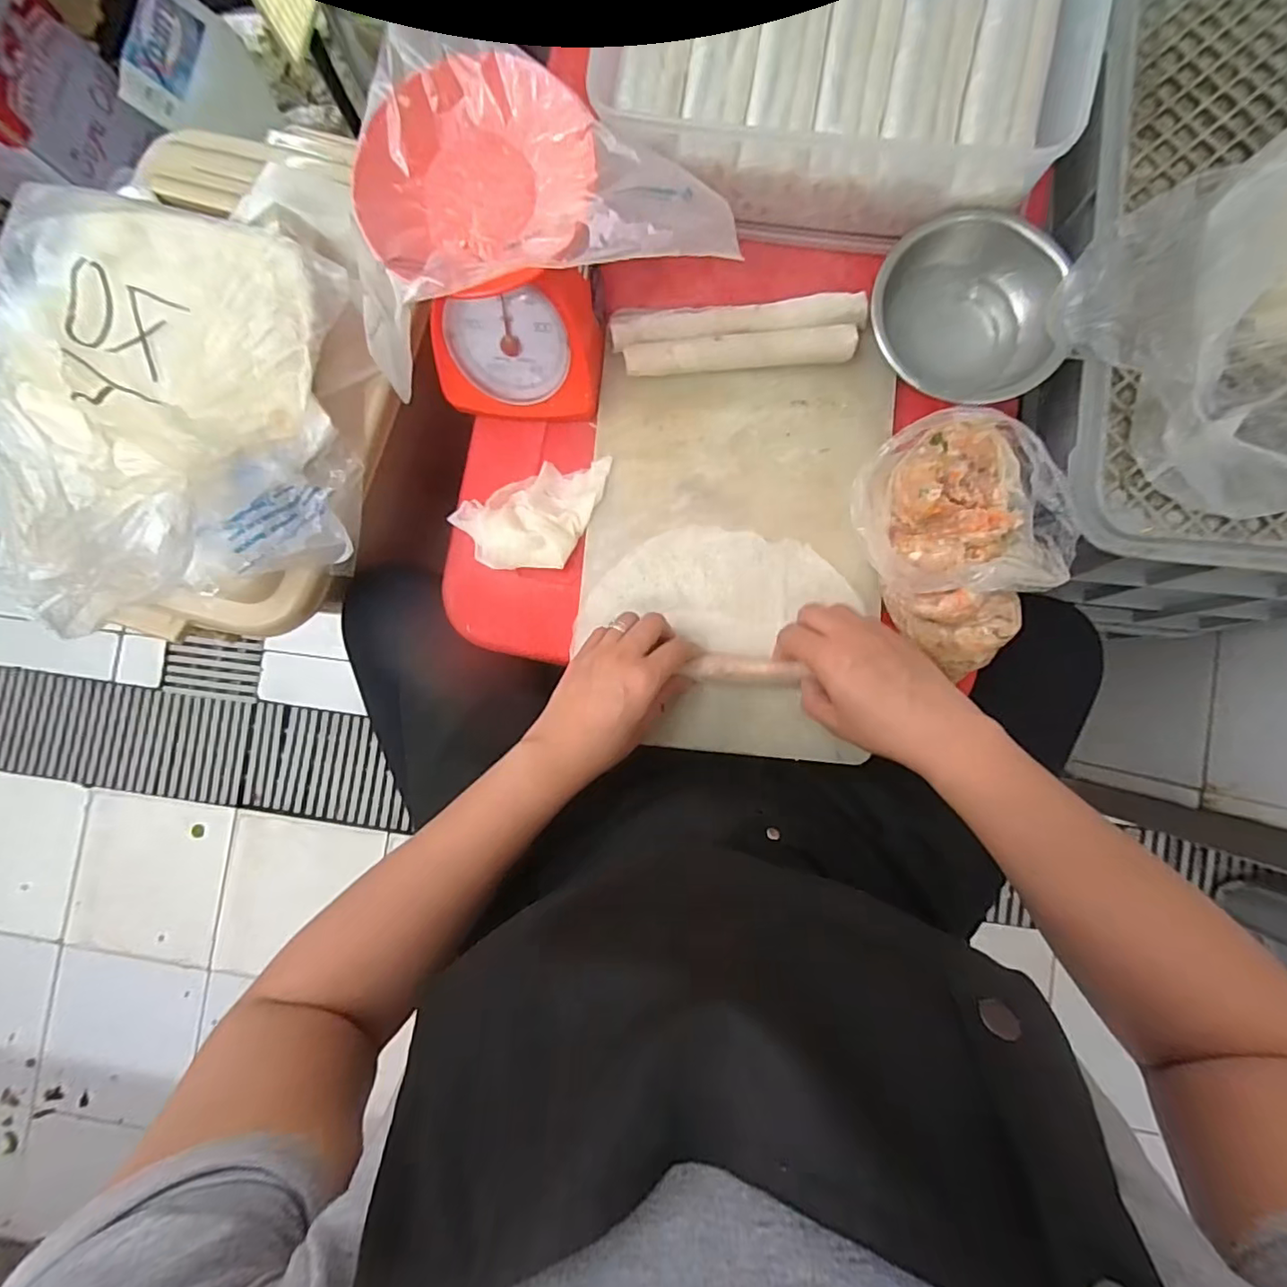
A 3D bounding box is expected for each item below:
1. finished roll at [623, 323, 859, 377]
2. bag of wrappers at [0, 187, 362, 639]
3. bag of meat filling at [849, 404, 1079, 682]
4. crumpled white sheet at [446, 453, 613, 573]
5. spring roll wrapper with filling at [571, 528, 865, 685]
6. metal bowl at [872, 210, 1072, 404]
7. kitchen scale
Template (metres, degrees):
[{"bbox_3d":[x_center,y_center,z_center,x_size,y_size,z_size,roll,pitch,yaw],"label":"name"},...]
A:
[{"bbox_3d":[0.084,-0.254,0.504,0.194,0.030,0.025,-2,87,3],"label":"finished roll"},{"bbox_3d":[-0.389,-0.188,0.457,0.250,0.113,0.327,1,87,4],"label":"bag of wrappers"},{"bbox_3d":[0.245,-0.080,0.449,0.130,0.085,0.179,-30,86,1],"label":"bag of meat filling"},{"bbox_3d":[-0.105,-0.117,0.514,0.139,0.023,0.099,1,87,4],"label":"crumpled white sheet"},{"bbox_3d":[0.058,-0.037,0.486,0.218,0.035,0.128,11,88,4],"label":"spring roll wrapper with filling"},{"bbox_3d":[0.270,-0.280,0.477,0.149,0.051,0.126,23,88,4],"label":"metal bowl"},{"bbox_3d":[-0.111,-0.302,0.459,0.157,0.150,0.172,5,87,4],"label":"kitchen scale"}]

